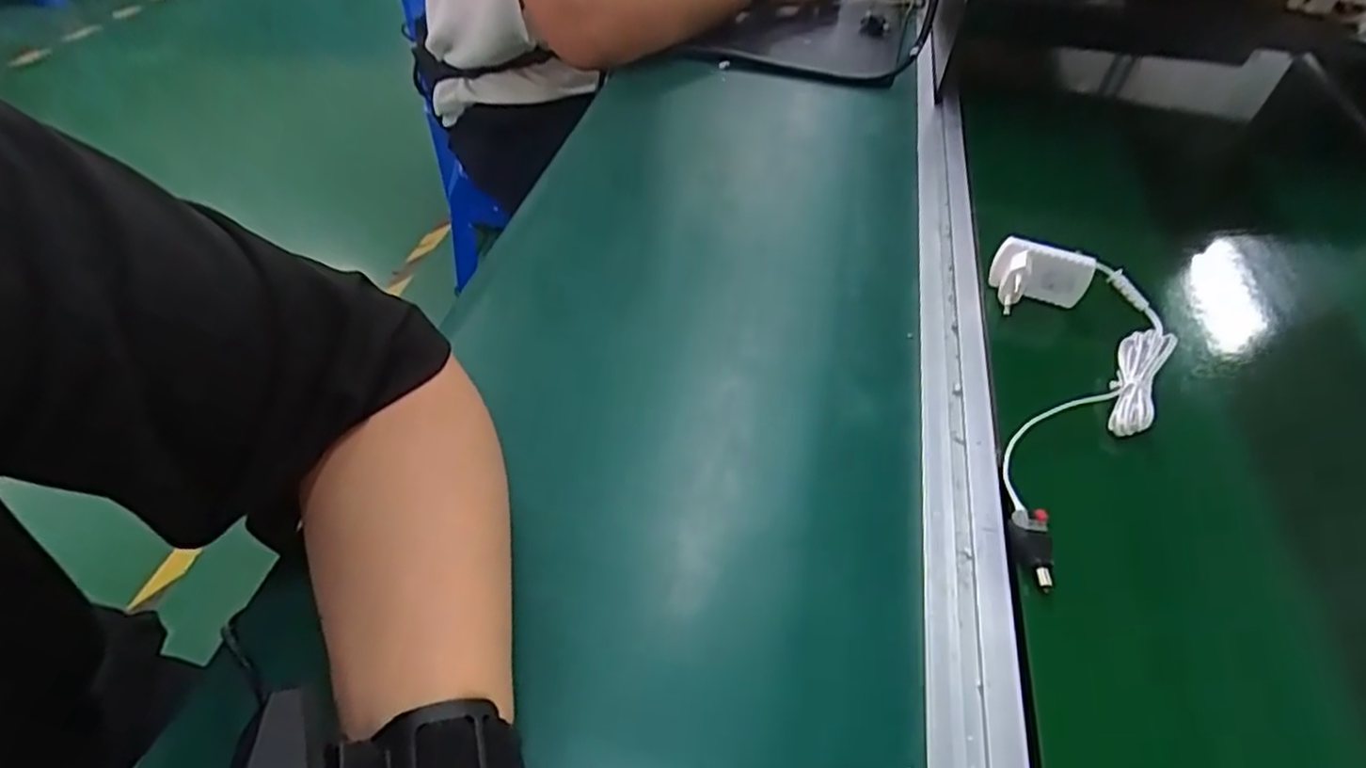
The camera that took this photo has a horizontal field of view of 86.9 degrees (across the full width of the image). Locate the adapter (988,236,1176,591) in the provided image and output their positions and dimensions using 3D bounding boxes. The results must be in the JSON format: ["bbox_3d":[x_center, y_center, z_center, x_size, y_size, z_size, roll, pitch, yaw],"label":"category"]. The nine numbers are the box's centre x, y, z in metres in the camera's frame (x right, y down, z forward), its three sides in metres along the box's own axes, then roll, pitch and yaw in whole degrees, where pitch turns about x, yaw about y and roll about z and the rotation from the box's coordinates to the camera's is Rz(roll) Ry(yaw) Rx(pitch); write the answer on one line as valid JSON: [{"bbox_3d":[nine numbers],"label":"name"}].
[{"bbox_3d":[0.238,0.007,0.414,0.103,0.038,0.238,15,47,4],"label":"adapter"}]

